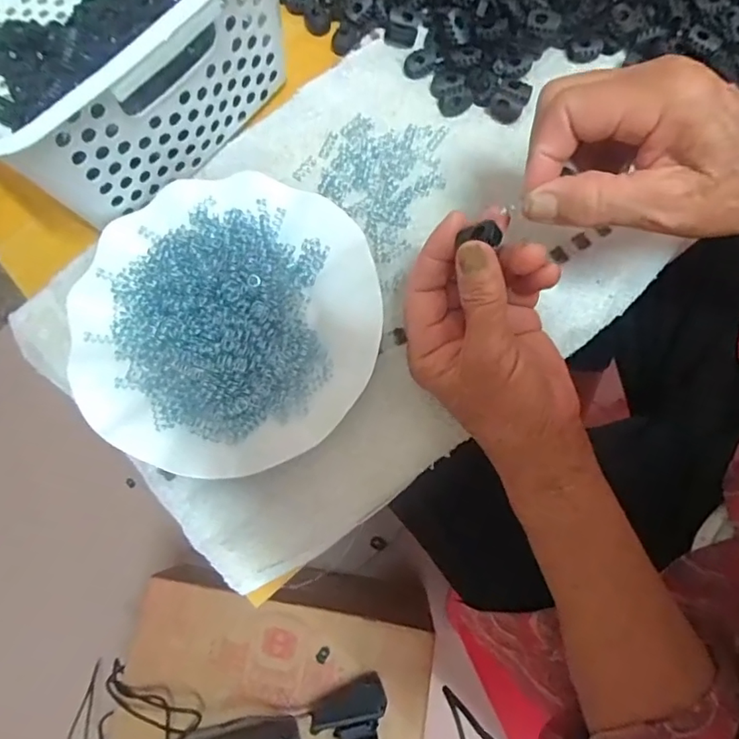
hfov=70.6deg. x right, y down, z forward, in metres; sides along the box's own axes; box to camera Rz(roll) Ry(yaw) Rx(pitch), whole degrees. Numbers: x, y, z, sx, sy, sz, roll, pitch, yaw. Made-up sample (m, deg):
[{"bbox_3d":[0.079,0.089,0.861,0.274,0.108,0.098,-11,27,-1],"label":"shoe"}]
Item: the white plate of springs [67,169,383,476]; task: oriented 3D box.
[{"bbox_3d":[-0.087,-0.031,0.319,0.179,0.022,0.179,0,77,1],"label":"white plate of springs"}]

